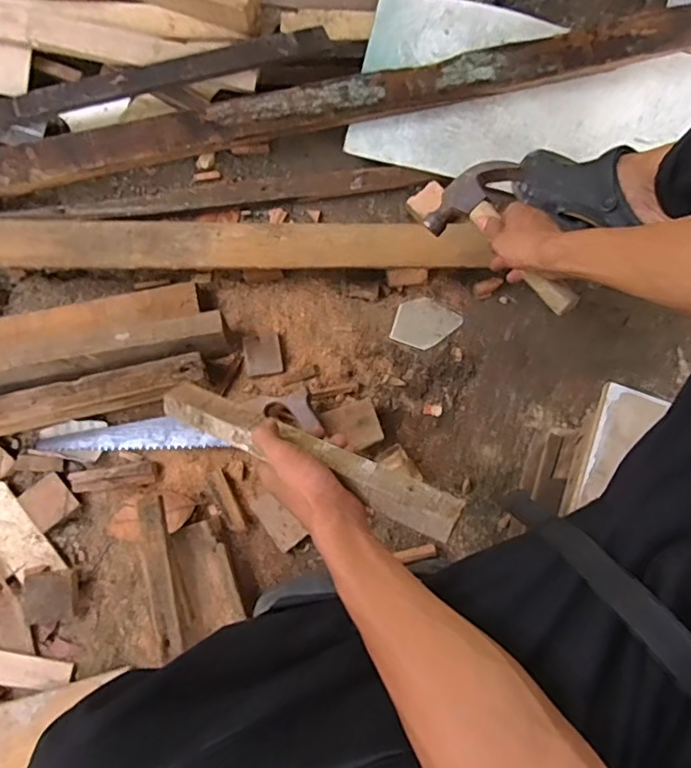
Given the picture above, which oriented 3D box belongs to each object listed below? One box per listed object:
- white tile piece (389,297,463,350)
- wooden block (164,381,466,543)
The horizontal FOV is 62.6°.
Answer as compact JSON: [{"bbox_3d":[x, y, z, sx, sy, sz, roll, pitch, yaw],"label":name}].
[{"bbox_3d":[0.120,-0.089,0.847,0.092,0.011,0.074,19,78,3],"label":"white tile piece"},{"bbox_3d":[-0.043,0.061,0.517,0.303,0.021,0.039,21,77,22],"label":"wooden block"}]

